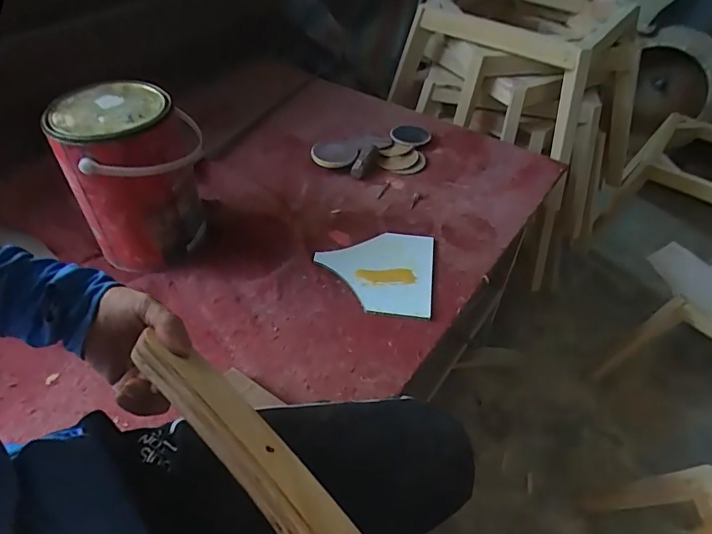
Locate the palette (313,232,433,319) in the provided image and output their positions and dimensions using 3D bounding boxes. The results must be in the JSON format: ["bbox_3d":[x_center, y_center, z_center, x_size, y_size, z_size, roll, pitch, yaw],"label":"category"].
[{"bbox_3d":[0.031,0.000,0.798,0.187,0.009,0.177,7,46,3],"label":"palette"}]

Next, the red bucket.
[{"bbox_3d":[-0.334,-0.133,0.752,0.178,0.230,0.178,2,46,-2],"label":"red bucket"}]

